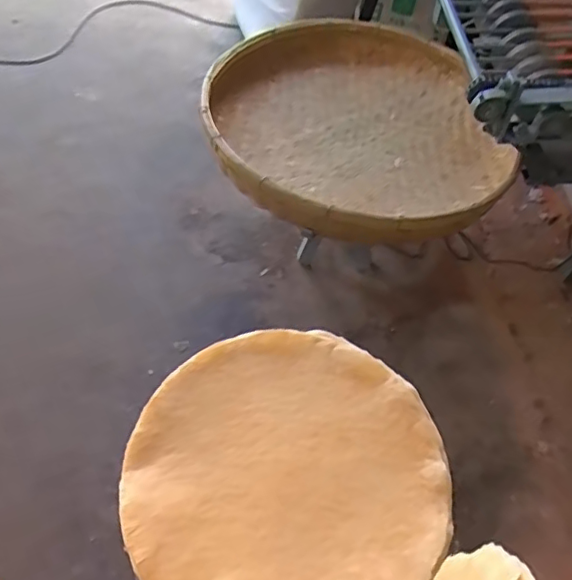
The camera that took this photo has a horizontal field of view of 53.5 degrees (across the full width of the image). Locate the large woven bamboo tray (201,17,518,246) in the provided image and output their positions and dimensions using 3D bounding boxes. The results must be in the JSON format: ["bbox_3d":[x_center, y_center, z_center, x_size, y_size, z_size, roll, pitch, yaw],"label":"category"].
[{"bbox_3d":[0.173,-0.415,1.422,0.747,0.133,0.770,-7,59,-14],"label":"large woven bamboo tray"}]

